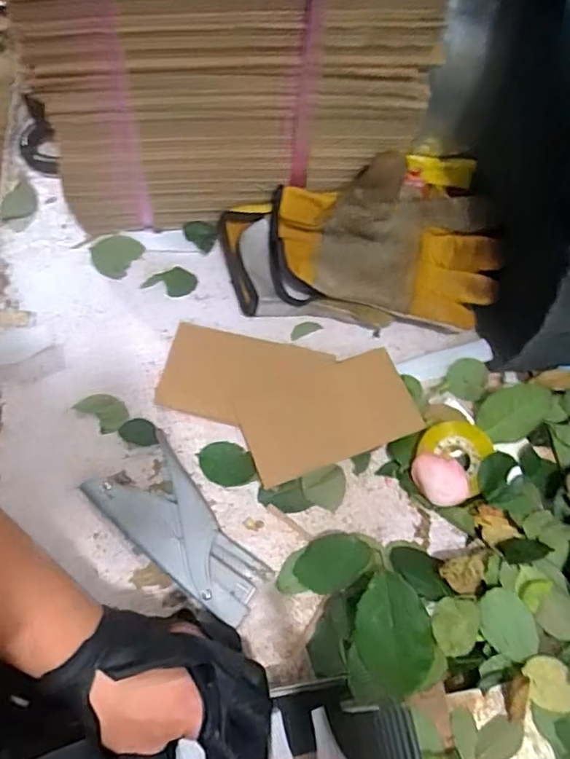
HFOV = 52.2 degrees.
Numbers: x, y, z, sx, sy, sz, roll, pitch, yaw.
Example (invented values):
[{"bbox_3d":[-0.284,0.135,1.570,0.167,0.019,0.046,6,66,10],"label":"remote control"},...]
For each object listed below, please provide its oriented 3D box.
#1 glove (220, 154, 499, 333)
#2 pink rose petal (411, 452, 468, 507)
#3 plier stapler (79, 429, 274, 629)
[{"bbox_3d":[0.061,-0.116,0.486,0.232,0.101,0.106,2,66,2],"label":"glove"},{"bbox_3d":[0.120,0.077,0.449,0.037,0.012,0.042,-22,88,23],"label":"pink rose petal"},{"bbox_3d":[-0.077,0.113,0.431,0.067,0.025,0.146,-39,71,-15],"label":"plier stapler"}]

